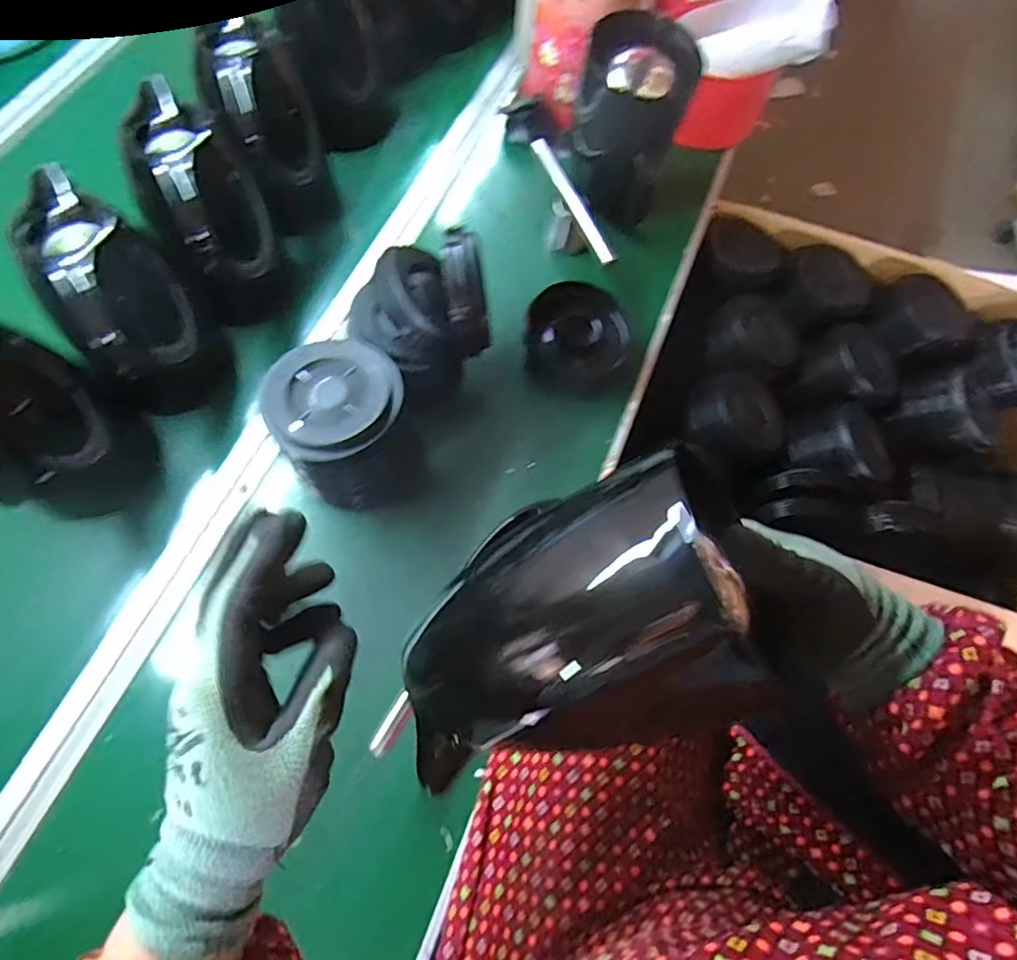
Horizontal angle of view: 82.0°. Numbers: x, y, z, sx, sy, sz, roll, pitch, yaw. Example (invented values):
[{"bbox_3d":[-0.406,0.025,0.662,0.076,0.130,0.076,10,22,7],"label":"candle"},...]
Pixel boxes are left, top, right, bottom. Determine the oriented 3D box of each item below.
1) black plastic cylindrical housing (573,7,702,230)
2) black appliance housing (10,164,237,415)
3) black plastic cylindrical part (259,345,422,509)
[{"bbox_3d":[0.137,-0.409,0.693,0.124,0.194,0.104,29,69,9],"label":"black plastic cylindrical housing"},{"bbox_3d":[-0.354,-0.147,0.551,0.090,0.212,0.132,11,67,1],"label":"black appliance housing"},{"bbox_3d":[-0.155,-0.048,0.567,0.126,0.131,0.116,-23,70,-12],"label":"black plastic cylindrical part"}]

